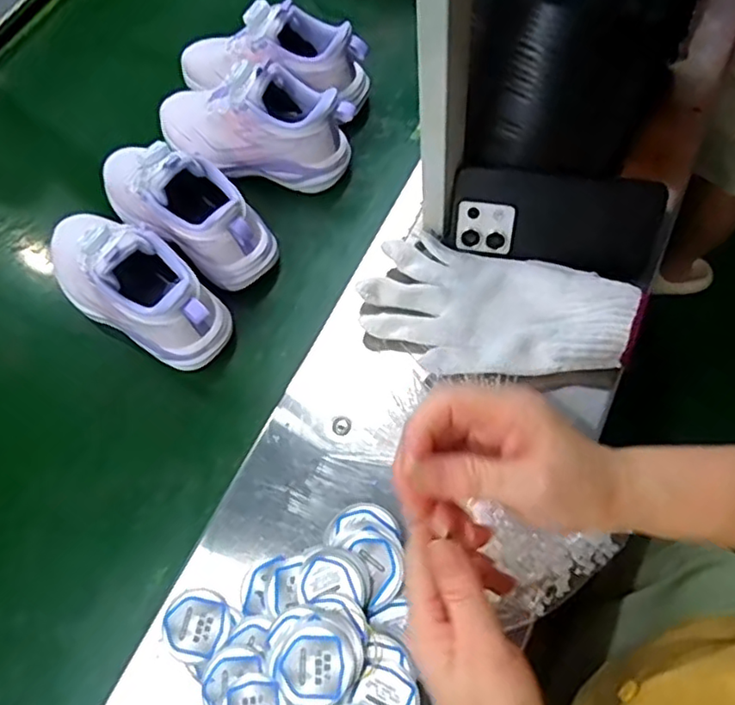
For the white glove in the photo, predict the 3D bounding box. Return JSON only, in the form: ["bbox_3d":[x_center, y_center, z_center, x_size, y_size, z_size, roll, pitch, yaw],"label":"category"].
[{"bbox_3d":[0.101,-0.035,0.490,0.207,0.044,0.123,18,60,12],"label":"white glove"}]

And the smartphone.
[{"bbox_3d":[0.151,-0.111,0.505,0.163,0.078,0.007,13,34,10],"label":"smartphone"}]

